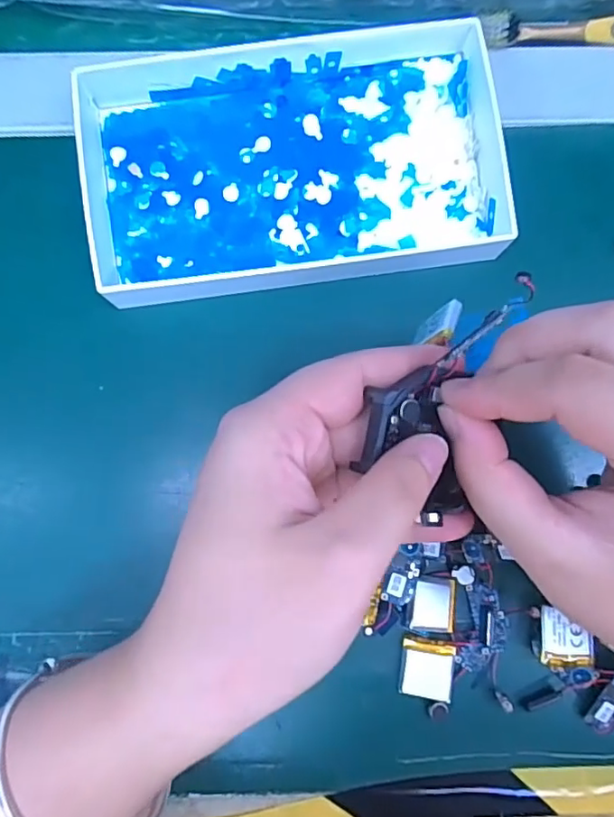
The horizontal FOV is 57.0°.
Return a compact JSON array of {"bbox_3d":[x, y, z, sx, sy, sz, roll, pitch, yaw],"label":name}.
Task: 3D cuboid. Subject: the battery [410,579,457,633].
[{"bbox_3d":[0.053,0.083,0.237,0.020,0.007,0.021,0,82,0],"label":"battery"}]

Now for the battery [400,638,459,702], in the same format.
[{"bbox_3d":[0.050,0.109,0.236,0.022,0.004,0.022,7,82,1],"label":"battery"}]

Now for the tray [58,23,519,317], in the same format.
[{"bbox_3d":[-0.005,-0.108,0.253,0.187,0.023,0.104,-9,82,-2],"label":"tray"}]

